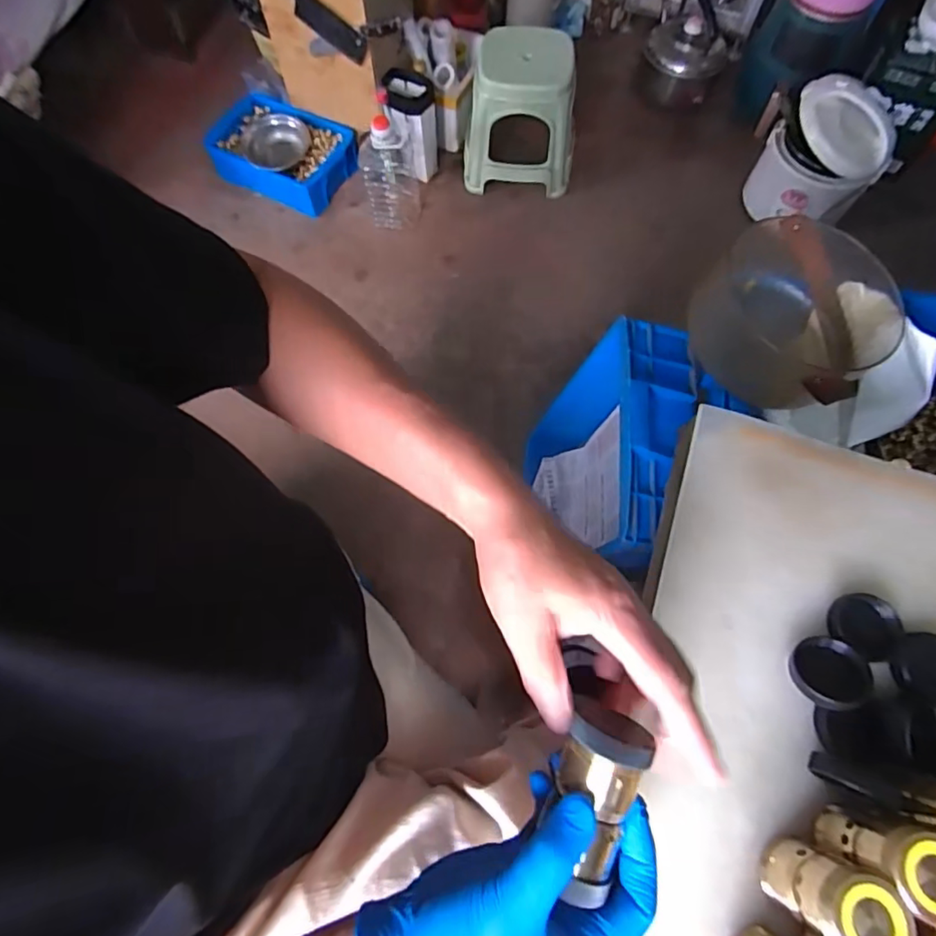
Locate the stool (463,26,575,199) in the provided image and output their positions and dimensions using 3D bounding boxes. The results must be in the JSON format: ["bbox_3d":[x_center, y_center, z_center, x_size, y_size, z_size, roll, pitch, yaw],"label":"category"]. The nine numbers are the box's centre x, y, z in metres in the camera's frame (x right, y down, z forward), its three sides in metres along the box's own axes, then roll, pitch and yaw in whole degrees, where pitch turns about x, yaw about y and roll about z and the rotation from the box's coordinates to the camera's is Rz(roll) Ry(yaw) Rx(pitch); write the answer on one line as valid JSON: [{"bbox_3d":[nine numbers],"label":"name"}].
[{"bbox_3d":[0.145,-0.962,1.458,0.298,0.313,0.239,7,70,3],"label":"stool"}]

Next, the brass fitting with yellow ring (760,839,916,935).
[{"bbox_3d":[0.198,0.236,0.299,0.038,0.081,0.037,24,71,9],"label":"brass fitting with yellow ring"}]

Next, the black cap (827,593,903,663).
[{"bbox_3d":[0.275,0.107,0.368,0.045,0.010,0.040,39,74,13],"label":"black cap"}]

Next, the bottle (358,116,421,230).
[{"bbox_3d":[-0.212,-0.798,1.452,0.149,0.291,0.177,-7,70,-2],"label":"bottle"}]

